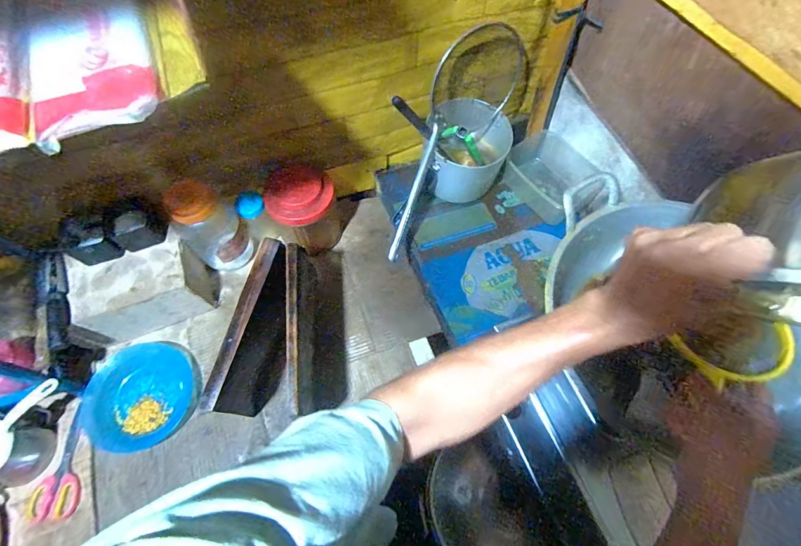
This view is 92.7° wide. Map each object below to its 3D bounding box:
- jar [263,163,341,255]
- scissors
[{"bbox_3d":[-0.209,-0.132,0.845,0.135,0.155,0.128,0,64,-1],"label":"jar"},{"bbox_3d":[-0.628,0.350,0.706,0.070,0.014,0.182,-12,65,-7],"label":"scissors"}]

